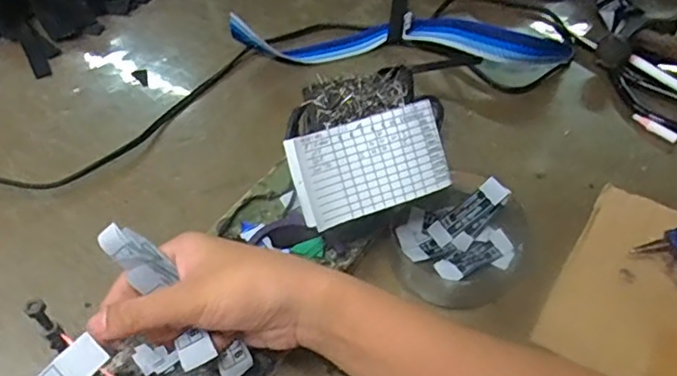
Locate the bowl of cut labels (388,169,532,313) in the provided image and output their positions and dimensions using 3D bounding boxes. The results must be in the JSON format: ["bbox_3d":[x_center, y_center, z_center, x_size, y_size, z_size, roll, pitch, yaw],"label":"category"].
[{"bbox_3d":[0.090,0.036,0.429,0.093,0.039,0.097,-1,49,1],"label":"bowl of cut labels"}]

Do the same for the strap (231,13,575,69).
[{"bbox_3d":[0.065,-0.156,0.599,0.343,0.043,0.080,3,49,5],"label":"strap"}]

